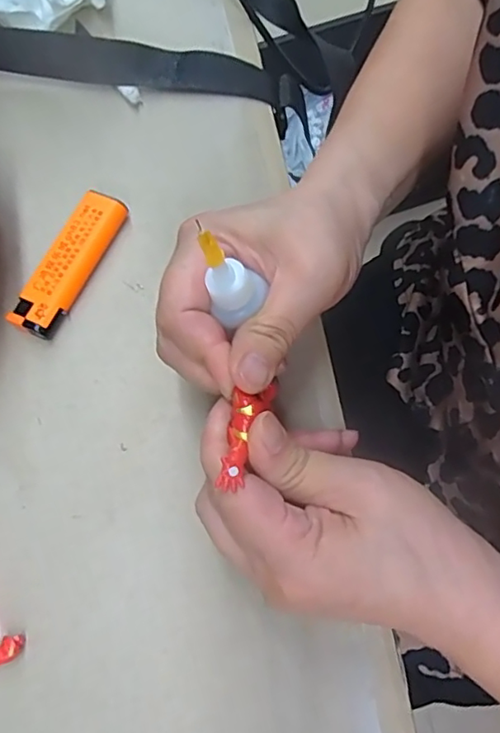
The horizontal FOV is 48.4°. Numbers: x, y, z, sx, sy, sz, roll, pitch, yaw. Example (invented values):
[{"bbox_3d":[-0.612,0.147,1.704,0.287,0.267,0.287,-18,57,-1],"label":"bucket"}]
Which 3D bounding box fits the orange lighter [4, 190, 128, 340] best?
[{"bbox_3d":[-0.091,-0.051,0.283,0.023,0.014,0.080,25,73,10],"label":"orange lighter"}]

